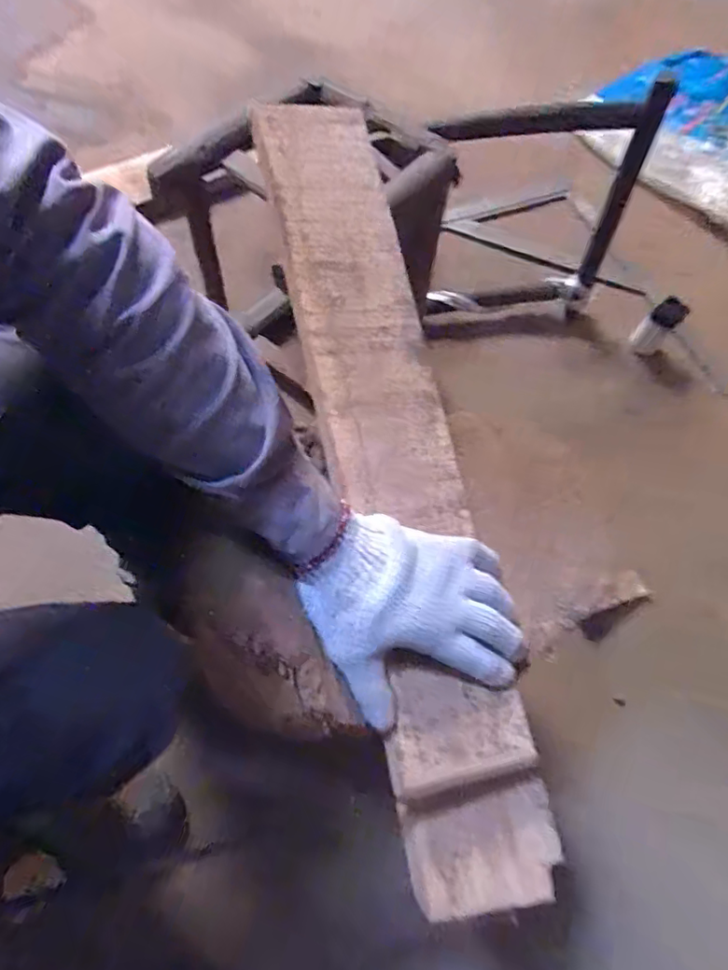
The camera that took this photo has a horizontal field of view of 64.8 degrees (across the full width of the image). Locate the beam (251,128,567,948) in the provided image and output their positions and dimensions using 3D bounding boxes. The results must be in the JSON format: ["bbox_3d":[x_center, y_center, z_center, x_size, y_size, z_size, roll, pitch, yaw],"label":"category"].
[{"bbox_3d":[0.015,-0.060,0.514,0.117,0.031,0.742,-11,72,-4],"label":"beam"}]

